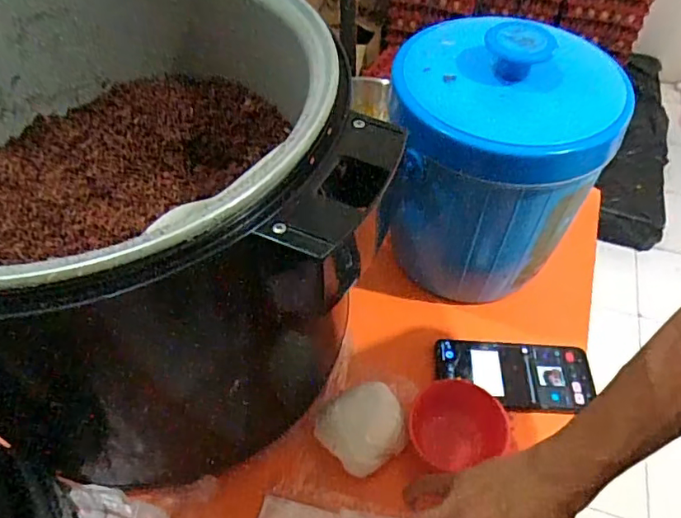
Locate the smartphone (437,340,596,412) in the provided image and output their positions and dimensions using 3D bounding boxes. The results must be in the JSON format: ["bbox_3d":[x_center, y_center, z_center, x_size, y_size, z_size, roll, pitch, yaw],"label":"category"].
[{"bbox_3d":[0.184,0.121,0.569,0.159,0.008,0.075,2,51,1],"label":"smartphone"}]

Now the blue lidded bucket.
[{"bbox_3d":[0.135,-0.096,0.575,0.167,0.259,0.184,-2,51,-2],"label":"blue lidded bucket"}]

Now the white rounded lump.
[{"bbox_3d":[0.018,0.158,0.511,0.078,0.046,0.077,0,51,0],"label":"white rounded lump"}]

